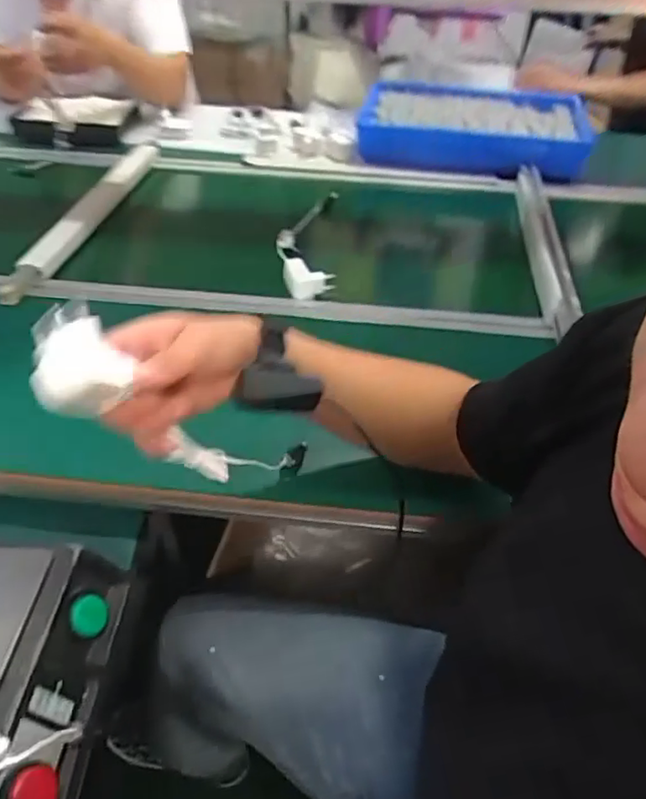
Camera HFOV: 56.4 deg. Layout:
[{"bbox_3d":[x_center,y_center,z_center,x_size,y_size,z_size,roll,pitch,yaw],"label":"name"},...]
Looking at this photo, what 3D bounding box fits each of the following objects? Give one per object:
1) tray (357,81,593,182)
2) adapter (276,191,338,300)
[{"bbox_3d":[0.306,-0.549,1.220,0.452,0.080,0.285,6,43,5],"label":"tray"},{"bbox_3d":[-0.024,-0.254,0.939,0.087,0.036,0.296,2,43,1],"label":"adapter"}]

